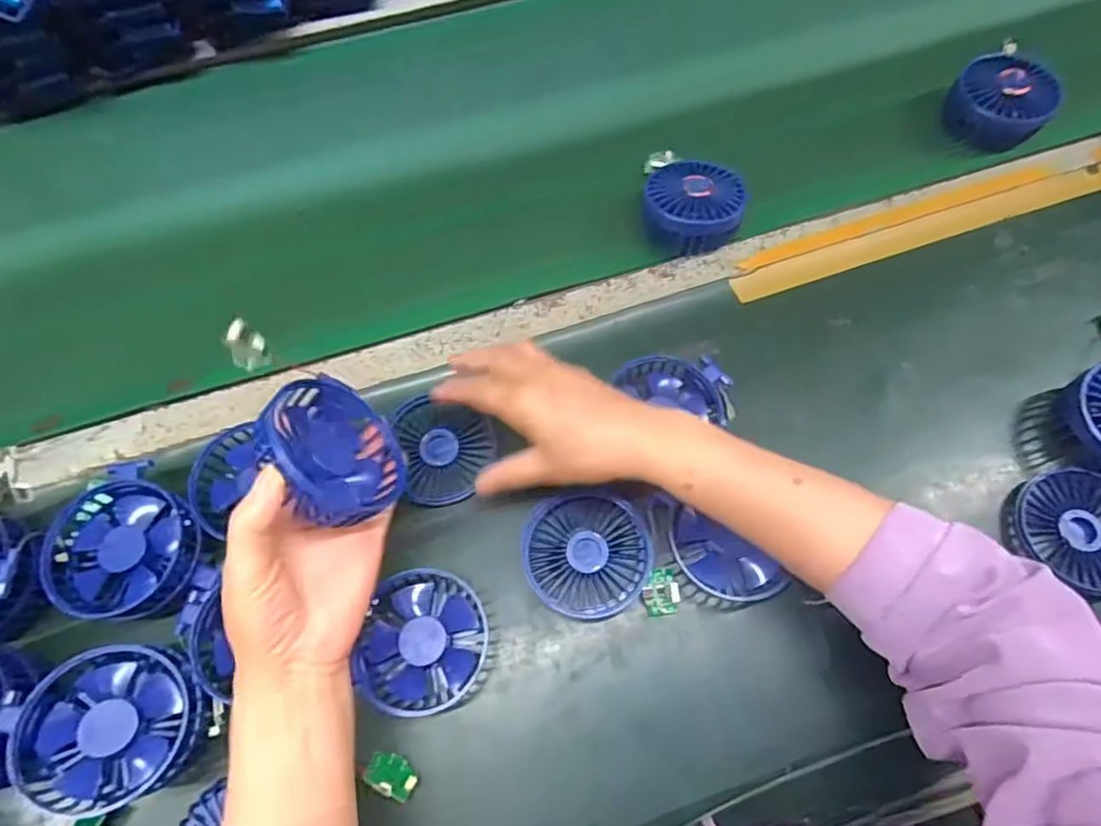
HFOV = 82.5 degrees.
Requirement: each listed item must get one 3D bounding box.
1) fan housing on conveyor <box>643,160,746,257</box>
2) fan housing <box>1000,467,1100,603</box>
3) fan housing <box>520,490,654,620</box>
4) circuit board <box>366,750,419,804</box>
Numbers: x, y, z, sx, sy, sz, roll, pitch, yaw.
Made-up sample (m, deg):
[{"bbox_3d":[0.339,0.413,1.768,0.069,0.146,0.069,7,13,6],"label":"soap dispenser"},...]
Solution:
[{"bbox_3d":[0.122,-0.176,0.546,0.082,0.038,0.073,3,66,3],"label":"fan housing on conveyor"},{"bbox_3d":[0.375,0.080,0.447,0.087,0.024,0.076,37,72,17],"label":"fan housing"},{"bbox_3d":[0.026,0.101,0.451,0.087,0.019,0.085,-1,65,2],"label":"fan housing"},{"bbox_3d":[-0.100,0.229,0.398,0.031,0.005,0.024,19,44,-1],"label":"circuit board"}]

